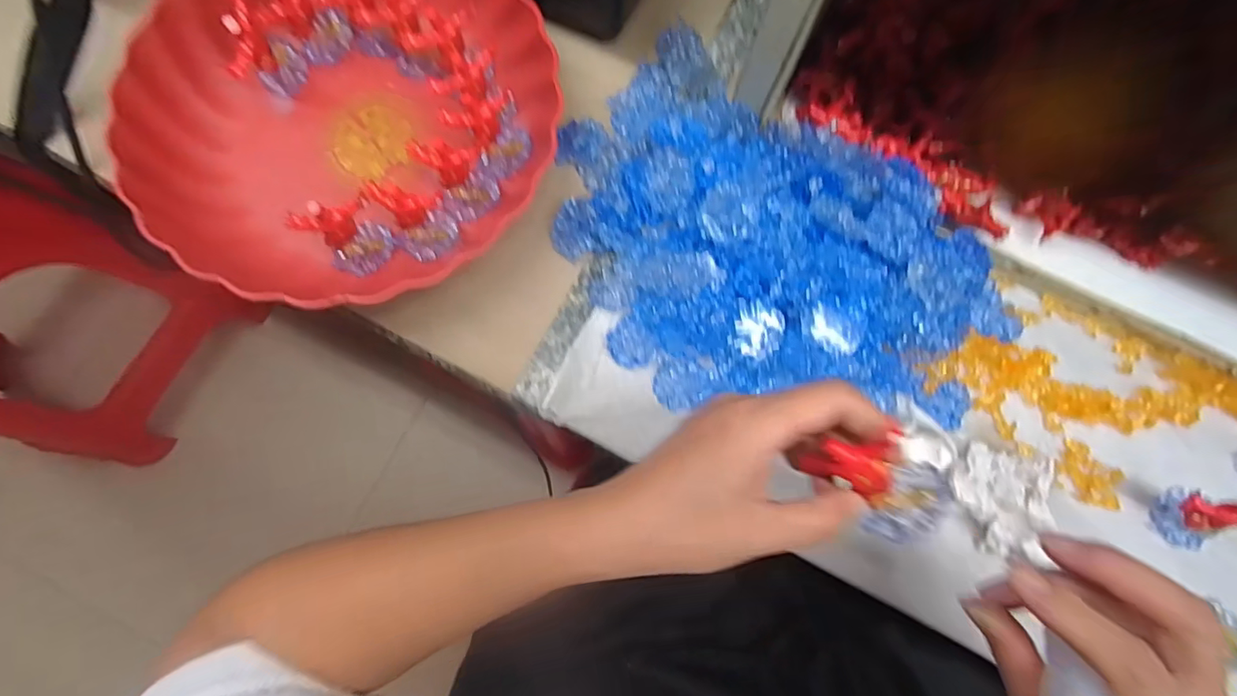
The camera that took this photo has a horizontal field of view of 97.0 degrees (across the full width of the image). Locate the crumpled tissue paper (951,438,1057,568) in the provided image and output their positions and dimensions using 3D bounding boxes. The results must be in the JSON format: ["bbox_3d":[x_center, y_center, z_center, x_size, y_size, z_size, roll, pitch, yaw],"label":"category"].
[{"bbox_3d":[0.224,0.089,0.316,0.053,0.018,0.060,11,78,1],"label":"crumpled tissue paper"}]

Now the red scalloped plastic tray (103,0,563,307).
[{"bbox_3d":[-0.164,-0.145,0.330,0.225,0.048,0.233,41,80,7],"label":"red scalloped plastic tray"}]

